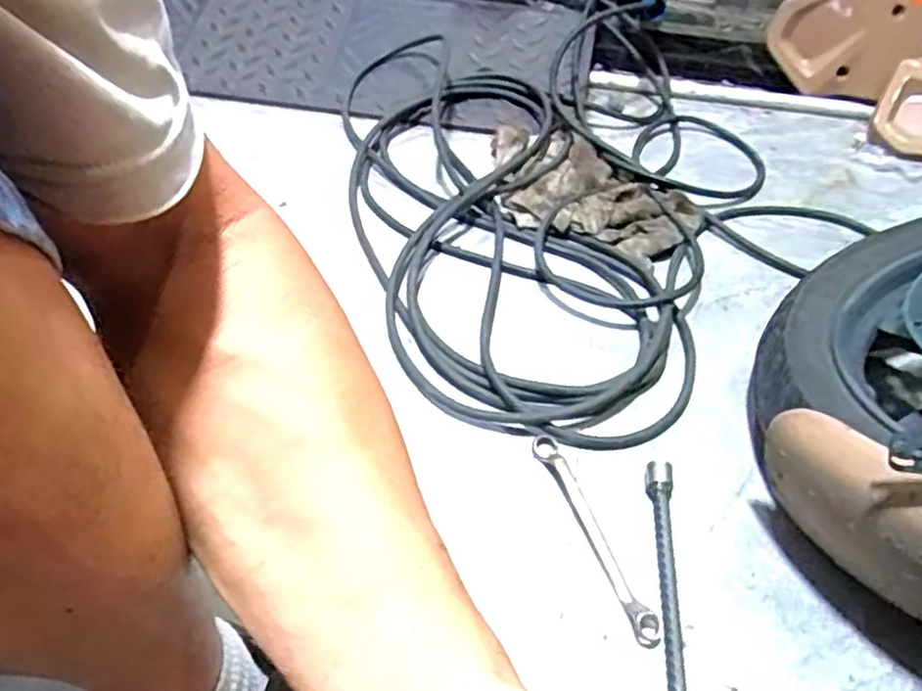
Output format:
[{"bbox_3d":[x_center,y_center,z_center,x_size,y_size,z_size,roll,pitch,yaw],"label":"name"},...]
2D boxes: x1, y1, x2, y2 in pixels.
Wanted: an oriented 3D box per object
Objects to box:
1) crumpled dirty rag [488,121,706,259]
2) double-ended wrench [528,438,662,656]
[{"bbox_3d":[0.136,-0.192,0.847,0.294,0.028,0.166,37,57,26],"label":"crumpled dirty rag"},{"bbox_3d":[0.103,0.146,0.547,0.018,0.013,0.187,-15,51,-15],"label":"double-ended wrench"}]

